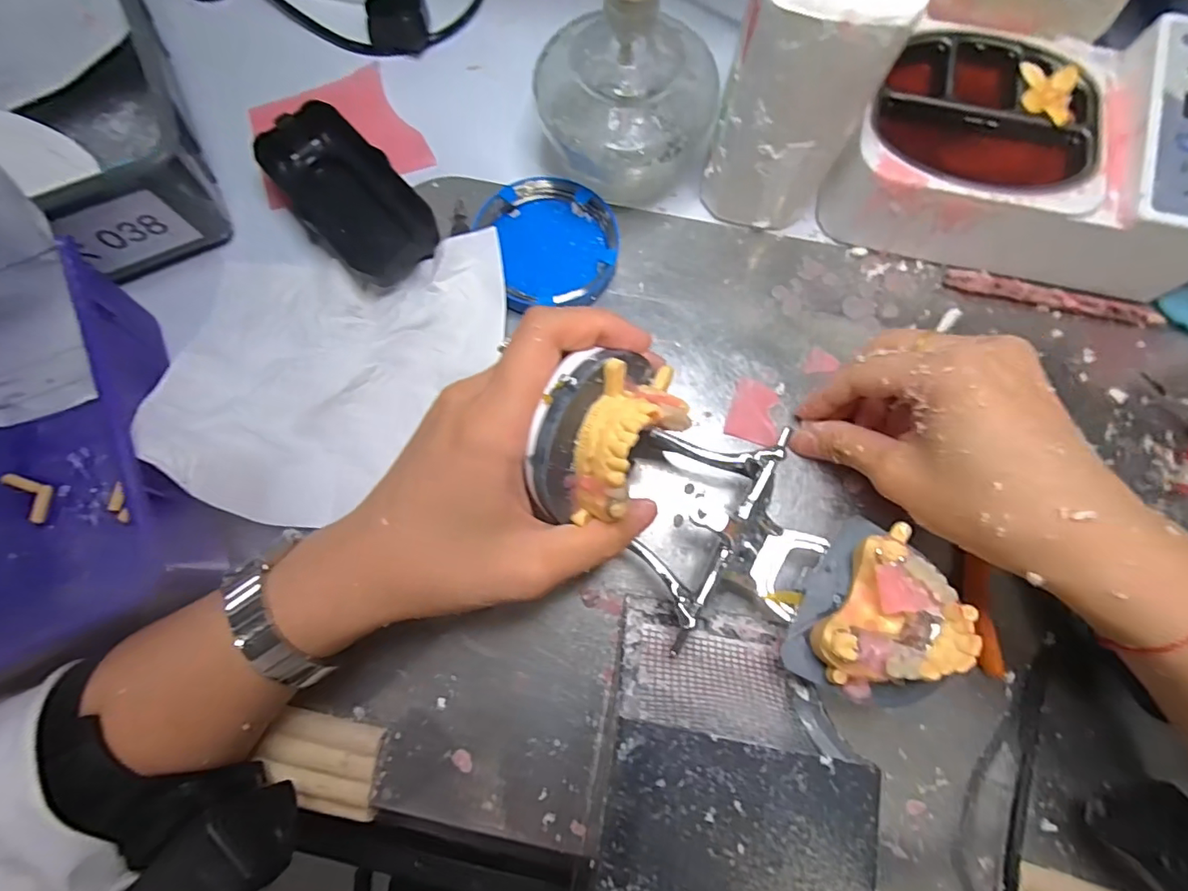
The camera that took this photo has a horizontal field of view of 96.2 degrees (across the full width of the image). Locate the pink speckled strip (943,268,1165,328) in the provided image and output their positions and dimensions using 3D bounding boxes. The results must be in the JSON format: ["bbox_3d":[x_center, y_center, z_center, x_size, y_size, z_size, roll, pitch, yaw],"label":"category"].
[{"bbox_3d":[0.251,-0.081,0.293,0.113,0.009,0.011,14,77,3],"label":"pink speckled strip"}]

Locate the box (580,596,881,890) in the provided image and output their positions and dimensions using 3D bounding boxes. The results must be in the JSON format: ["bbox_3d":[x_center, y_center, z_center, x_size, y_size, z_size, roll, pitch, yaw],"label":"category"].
[{"bbox_3d":[0.041,0.135,0.201,0.089,0.087,0.134,13,77,3],"label":"box"}]

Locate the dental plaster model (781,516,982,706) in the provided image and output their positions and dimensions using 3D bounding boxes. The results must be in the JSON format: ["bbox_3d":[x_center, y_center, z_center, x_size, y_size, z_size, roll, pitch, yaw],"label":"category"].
[{"bbox_3d":[0.114,0.067,0.211,0.048,0.034,0.067,27,78,7],"label":"dental plaster model"}]

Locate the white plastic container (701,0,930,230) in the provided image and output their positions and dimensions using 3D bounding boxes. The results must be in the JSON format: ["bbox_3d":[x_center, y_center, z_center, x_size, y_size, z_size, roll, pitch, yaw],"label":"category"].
[{"bbox_3d":[0.095,-0.164,0.253,0.061,0.126,0.056,21,78,5],"label":"white plastic container"}]

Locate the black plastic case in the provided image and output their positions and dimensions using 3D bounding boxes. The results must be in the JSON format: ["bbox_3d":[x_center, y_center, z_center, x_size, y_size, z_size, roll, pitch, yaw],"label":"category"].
[{"bbox_3d":[-0.135,-0.137,0.294,0.055,0.023,0.105,-40,80,-8],"label":"black plastic case"}]

